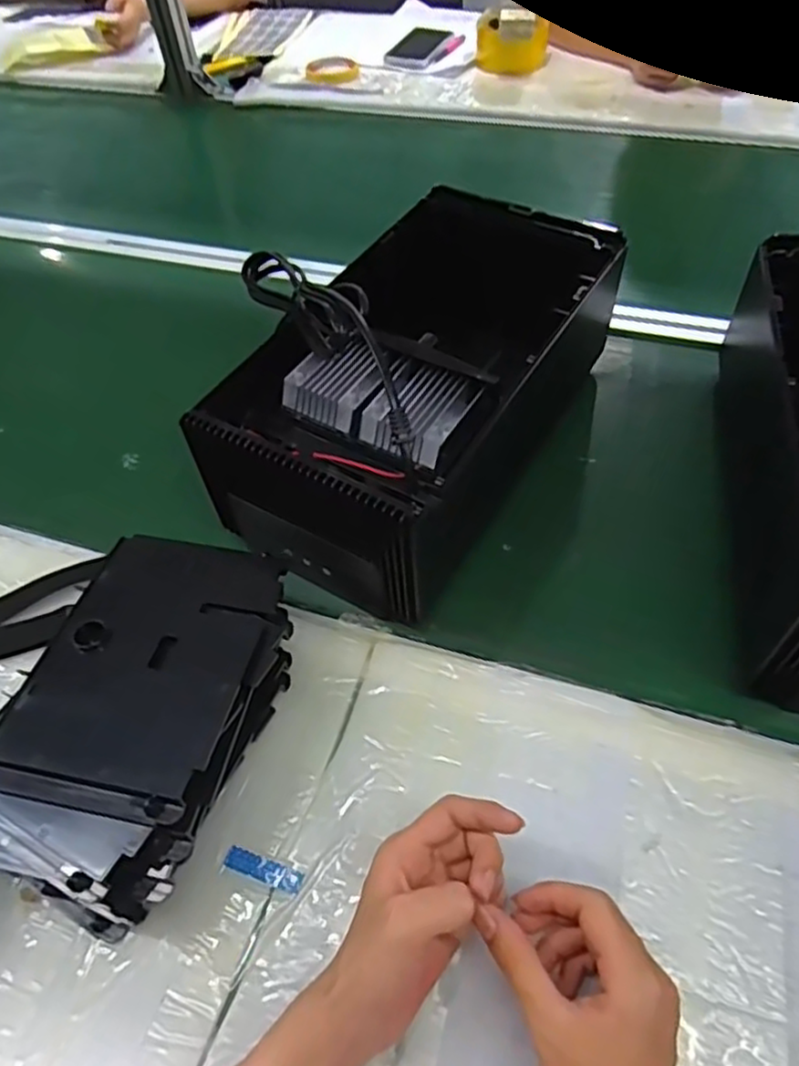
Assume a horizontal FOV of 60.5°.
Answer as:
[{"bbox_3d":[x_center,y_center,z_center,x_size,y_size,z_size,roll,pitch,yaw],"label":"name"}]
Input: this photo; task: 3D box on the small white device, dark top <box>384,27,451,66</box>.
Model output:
[{"bbox_3d":[0.037,-0.820,1.157,0.083,0.013,0.151,21,57,16],"label":"small white device, dark top"}]

